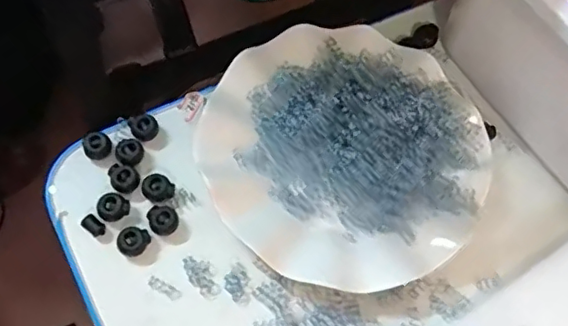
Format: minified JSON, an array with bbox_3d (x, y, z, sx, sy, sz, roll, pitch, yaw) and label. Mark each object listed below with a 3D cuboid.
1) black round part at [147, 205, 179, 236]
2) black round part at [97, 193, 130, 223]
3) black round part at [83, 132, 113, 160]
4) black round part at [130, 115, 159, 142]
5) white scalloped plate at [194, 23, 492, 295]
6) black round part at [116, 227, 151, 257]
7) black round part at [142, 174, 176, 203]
[{"bbox_3d":[-0.074,0.035,0.361,0.017,0.012,0.017,1,70,-2],"label":"black round part"},{"bbox_3d":[-0.106,0.027,0.361,0.018,0.011,0.015,-30,74,-13],"label":"black round part"},{"bbox_3d":[-0.120,-0.011,0.375,0.017,0.009,0.015,-36,75,-14],"label":"black round part"},{"bbox_3d":[-0.091,-0.022,0.383,0.017,0.013,0.014,-26,73,-11],"label":"black round part"},{"bbox_3d":[0.040,-0.012,0.379,0.178,0.022,0.174,31,71,9],"label":"white scalloped plate"},{"bbox_3d":[-0.091,0.048,0.355,0.019,0.011,0.015,-39,76,-15],"label":"black round part"},{"bbox_3d":[-0.079,0.017,0.371,0.019,0.010,0.017,43,74,12],"label":"black round part"}]

